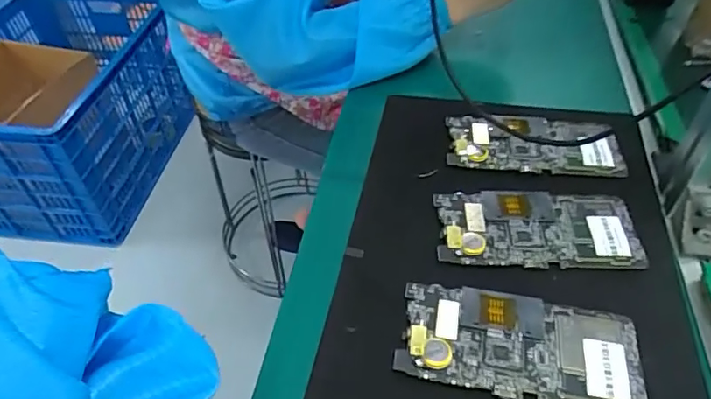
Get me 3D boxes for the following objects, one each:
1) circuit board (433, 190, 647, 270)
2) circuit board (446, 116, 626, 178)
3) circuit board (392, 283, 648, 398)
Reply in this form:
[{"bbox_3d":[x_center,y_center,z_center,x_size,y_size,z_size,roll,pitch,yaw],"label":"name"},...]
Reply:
[{"bbox_3d":[0.146,0.022,0.414,0.155,0.010,0.071,1,48,4],"label":"circuit board"},{"bbox_3d":[0.163,-0.053,0.479,0.151,0.014,0.071,2,48,5],"label":"circuit board"},{"bbox_3d":[0.109,0.097,0.345,0.154,0.008,0.071,8,48,10],"label":"circuit board"}]

